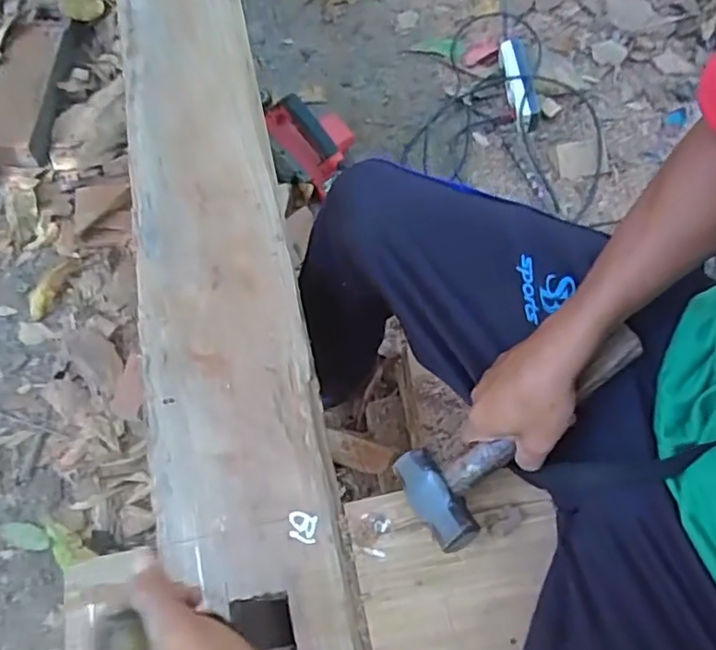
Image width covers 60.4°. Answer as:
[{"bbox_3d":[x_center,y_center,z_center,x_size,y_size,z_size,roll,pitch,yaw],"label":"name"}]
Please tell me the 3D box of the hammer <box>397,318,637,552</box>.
[{"bbox_3d":[0.134,0.089,0.503,0.231,0.030,0.087,-40,69,15],"label":"hammer"}]

